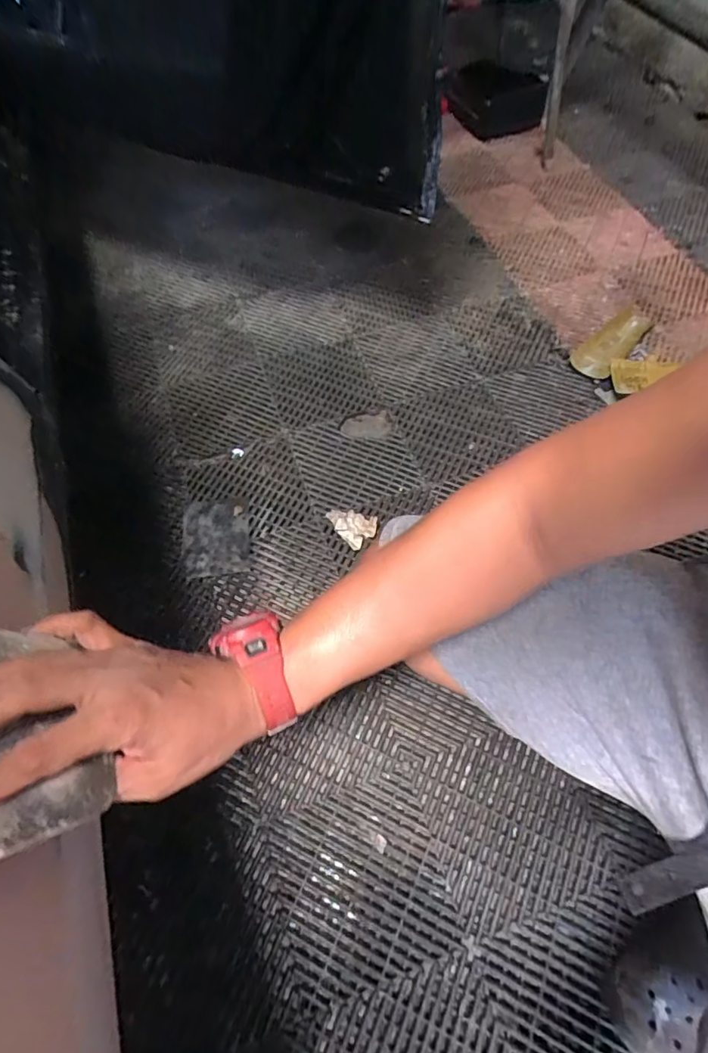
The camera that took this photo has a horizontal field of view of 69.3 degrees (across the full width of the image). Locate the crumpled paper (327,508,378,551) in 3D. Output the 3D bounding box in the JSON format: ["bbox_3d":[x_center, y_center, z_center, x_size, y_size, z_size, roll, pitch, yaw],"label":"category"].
[{"bbox_3d":[0.000,-0.007,0.863,0.065,0.025,0.075,-40,68,-19],"label":"crumpled paper"}]

